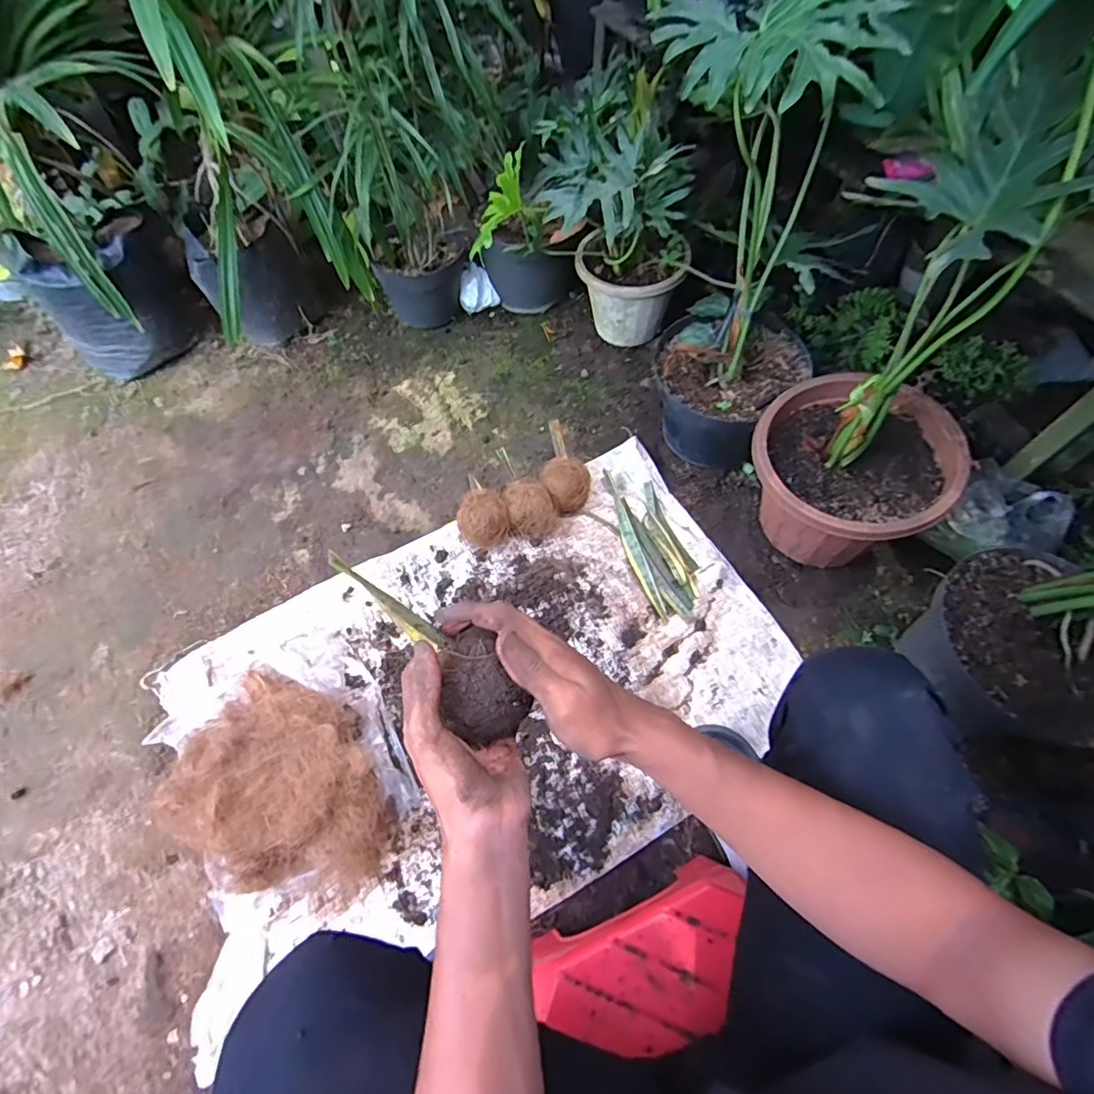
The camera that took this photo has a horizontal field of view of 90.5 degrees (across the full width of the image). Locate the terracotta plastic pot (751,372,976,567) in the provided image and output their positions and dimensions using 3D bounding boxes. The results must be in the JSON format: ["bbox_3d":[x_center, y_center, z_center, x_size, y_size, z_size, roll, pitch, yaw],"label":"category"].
[{"bbox_3d":[0.474,-0.104,0.904,0.265,0.244,0.280,-1,58,1],"label":"terracotta plastic pot"}]

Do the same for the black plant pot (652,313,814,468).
[{"bbox_3d":[0.325,-0.294,1.057,0.250,0.231,0.254,-1,58,1],"label":"black plant pot"}]

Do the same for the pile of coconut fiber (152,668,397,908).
[{"bbox_3d":[-0.377,0.345,0.785,0.330,0.103,0.259,21,63,12],"label":"pile of coconut fiber"}]

